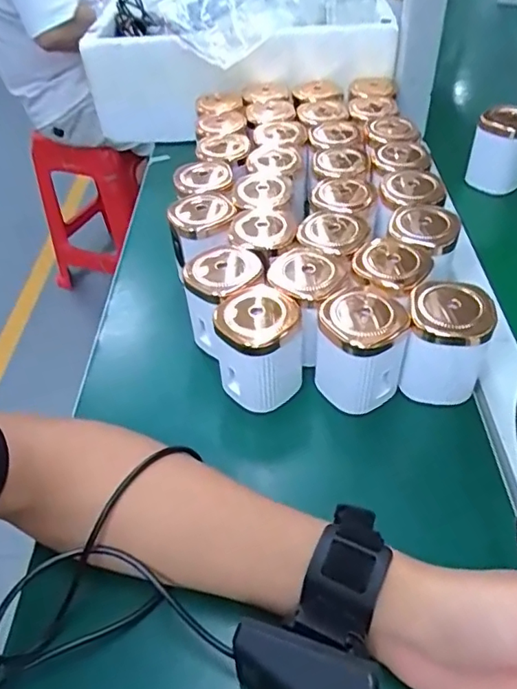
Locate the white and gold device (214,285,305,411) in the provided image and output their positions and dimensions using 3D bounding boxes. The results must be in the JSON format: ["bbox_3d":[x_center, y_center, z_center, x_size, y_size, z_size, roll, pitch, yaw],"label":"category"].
[{"bbox_3d":[0.001,0.002,0.383,0.061,0.073,0.058,-6,46,-1],"label":"white and gold device"}]

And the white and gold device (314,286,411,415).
[{"bbox_3d":[0.072,0.001,0.382,0.060,0.073,0.063,4,46,9],"label":"white and gold device"}]

